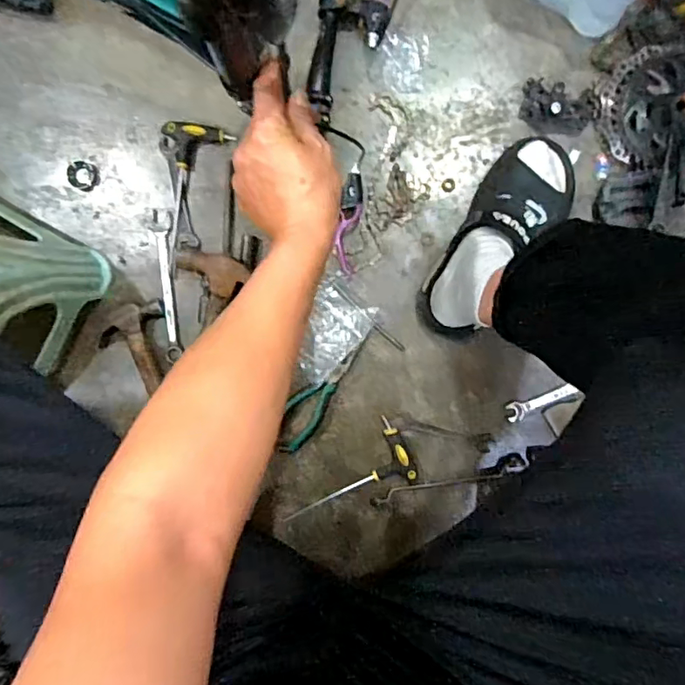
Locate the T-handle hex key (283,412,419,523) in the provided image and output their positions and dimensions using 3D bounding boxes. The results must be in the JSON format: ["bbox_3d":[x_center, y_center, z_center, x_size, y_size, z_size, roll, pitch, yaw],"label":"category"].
[{"bbox_3d":[-0.001,0.179,0.782,0.196,0.024,0.103,-17,93,6],"label":"T-handle hex key"}]

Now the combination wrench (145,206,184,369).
[{"bbox_3d":[-0.247,-0.079,0.789,0.036,0.014,0.215,-8,94,6],"label":"combination wrench"}]

